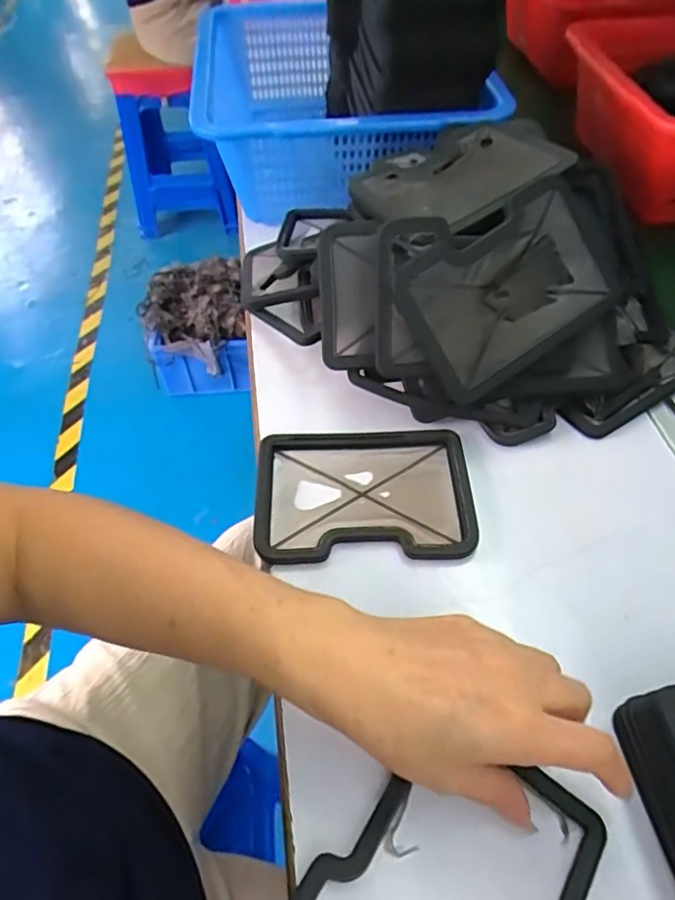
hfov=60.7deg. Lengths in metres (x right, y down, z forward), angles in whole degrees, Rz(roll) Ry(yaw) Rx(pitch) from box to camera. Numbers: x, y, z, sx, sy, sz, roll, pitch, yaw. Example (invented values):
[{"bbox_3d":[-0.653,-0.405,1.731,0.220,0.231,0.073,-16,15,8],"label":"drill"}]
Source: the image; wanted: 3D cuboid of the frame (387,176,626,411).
[{"bbox_3d":[0.124,-0.112,0.402,0.150,0.101,0.016,-32,10,-5],"label":"frame"}]

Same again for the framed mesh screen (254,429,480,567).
[{"bbox_3d":[0.019,0.030,0.400,0.146,0.012,0.102,-3,51,0],"label":"framed mesh screen"}]

